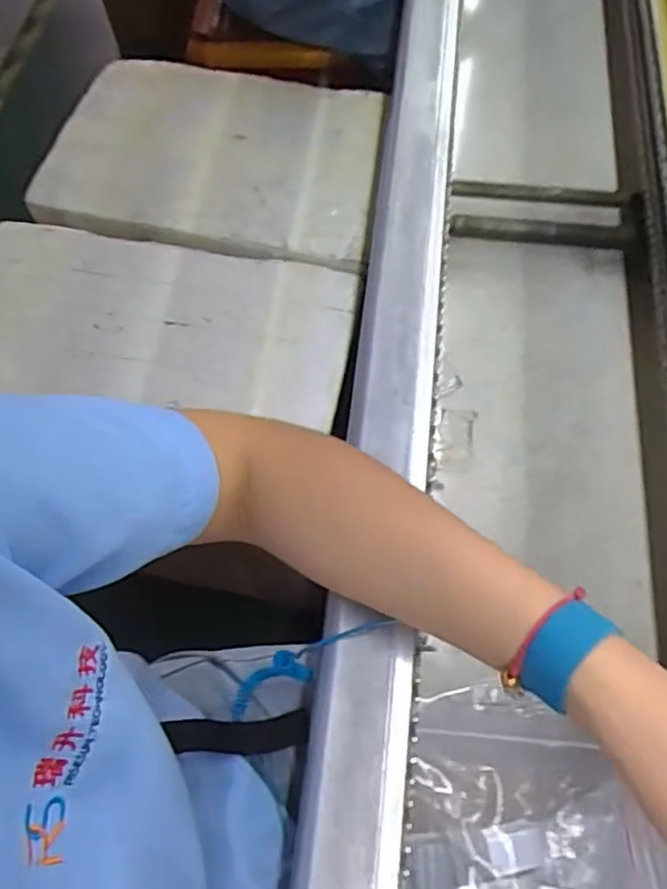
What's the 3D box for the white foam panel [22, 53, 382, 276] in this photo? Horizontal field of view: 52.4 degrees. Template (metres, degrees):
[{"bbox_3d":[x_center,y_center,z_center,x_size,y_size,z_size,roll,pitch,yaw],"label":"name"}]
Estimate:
[{"bbox_3d":[-0.139,-0.367,0.851,0.409,0.033,0.299,14,65,9],"label":"white foam panel"}]

